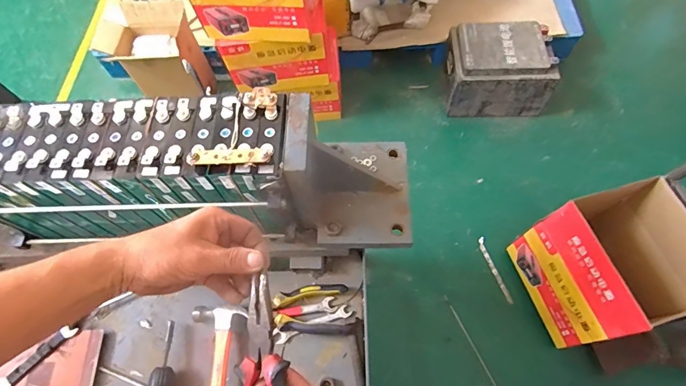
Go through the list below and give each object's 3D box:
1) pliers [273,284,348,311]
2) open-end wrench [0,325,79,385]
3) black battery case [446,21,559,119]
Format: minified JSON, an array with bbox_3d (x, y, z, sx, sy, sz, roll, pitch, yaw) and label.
[{"bbox_3d":[-0.061,0.183,0.706,0.133,0.016,0.031,-14,65,-3],"label":"pliers"},{"bbox_3d":[-0.545,0.292,0.673,0.032,0.009,0.147,45,69,-1],"label":"open-end wrench"},{"bbox_3d":[0.647,-0.519,1.632,0.394,0.281,0.299,-1,65,3],"label":"black battery case"}]

